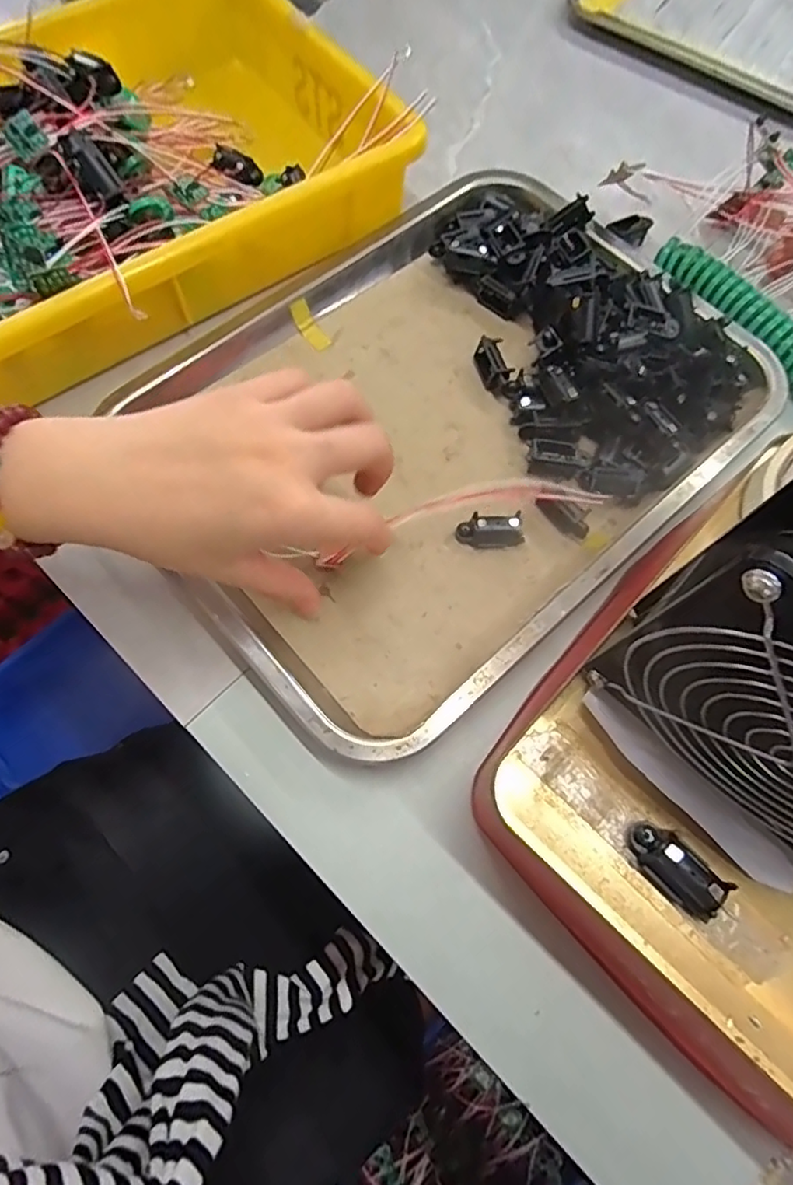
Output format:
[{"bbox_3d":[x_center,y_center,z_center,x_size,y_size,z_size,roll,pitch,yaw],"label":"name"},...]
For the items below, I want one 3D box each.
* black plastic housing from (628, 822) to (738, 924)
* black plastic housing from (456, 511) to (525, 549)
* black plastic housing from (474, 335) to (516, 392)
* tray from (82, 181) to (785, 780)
[{"bbox_3d":[0.100,0.098,0.212,0.033,0.014,0.016,43,75,14],"label":"black plastic housing"},{"bbox_3d":[0.052,-0.034,0.327,0.036,0.014,0.015,0,70,0],"label":"black plastic housing"},{"bbox_3d":[0.059,-0.140,0.365,0.016,0.015,0.031,-17,71,-7],"label":"black plastic housing"},{"bbox_3d":[0.031,-0.106,0.345,0.348,0.034,0.260,-39,75,-14],"label":"tray"}]

